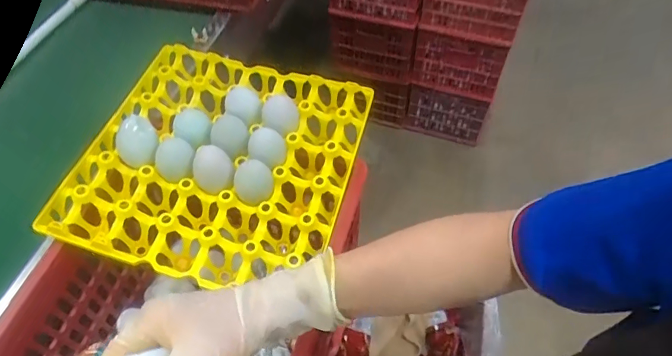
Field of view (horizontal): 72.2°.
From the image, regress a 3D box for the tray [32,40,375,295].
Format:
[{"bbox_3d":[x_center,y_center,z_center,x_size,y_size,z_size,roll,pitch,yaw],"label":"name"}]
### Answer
[{"bbox_3d":[-0.133,-0.023,0.543,0.295,0.062,0.297,11,55,9],"label":"tray"}]

